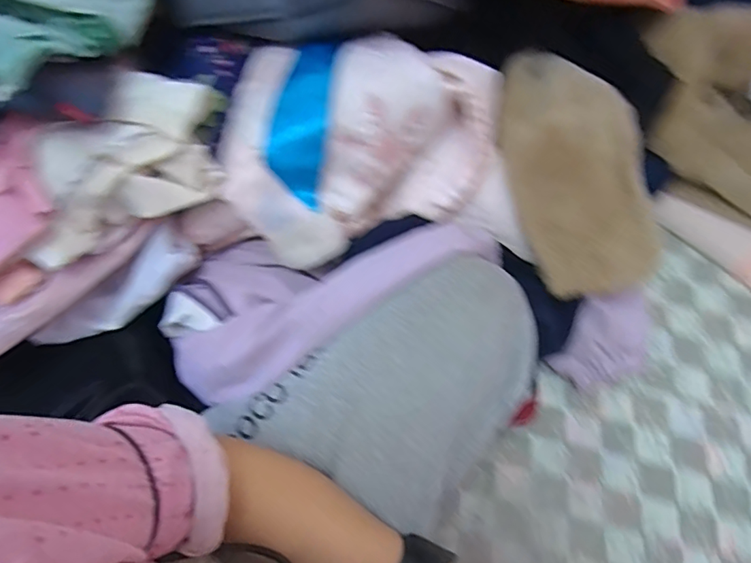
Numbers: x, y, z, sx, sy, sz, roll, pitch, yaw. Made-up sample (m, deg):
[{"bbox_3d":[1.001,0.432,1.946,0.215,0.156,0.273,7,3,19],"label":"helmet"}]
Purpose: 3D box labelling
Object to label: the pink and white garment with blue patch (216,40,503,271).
[{"bbox_3d":[-0.010,-0.138,0.497,0.264,0.111,0.217,-1,67,0],"label":"pink and white garment with blue patch"}]

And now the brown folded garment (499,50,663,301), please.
[{"bbox_3d":[0.202,-0.127,0.538,0.141,0.099,0.269,-14,67,-5],"label":"brown folded garment"}]

